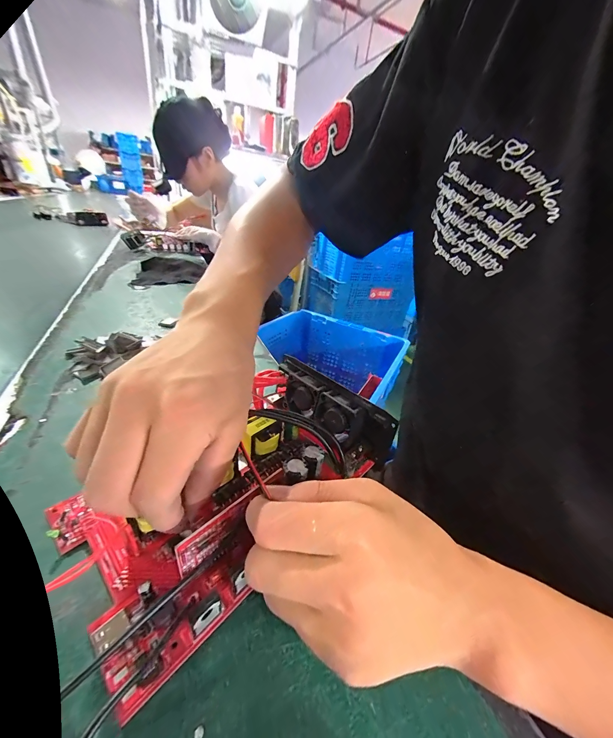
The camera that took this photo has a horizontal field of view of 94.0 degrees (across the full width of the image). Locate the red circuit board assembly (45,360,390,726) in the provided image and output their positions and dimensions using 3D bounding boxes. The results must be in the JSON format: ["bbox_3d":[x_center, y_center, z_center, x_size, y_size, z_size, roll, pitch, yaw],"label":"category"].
[{"bbox_3d":[-0.042,0.075,0.212,0.136,0.055,0.218,26,43,29],"label":"red circuit board assembly"}]

